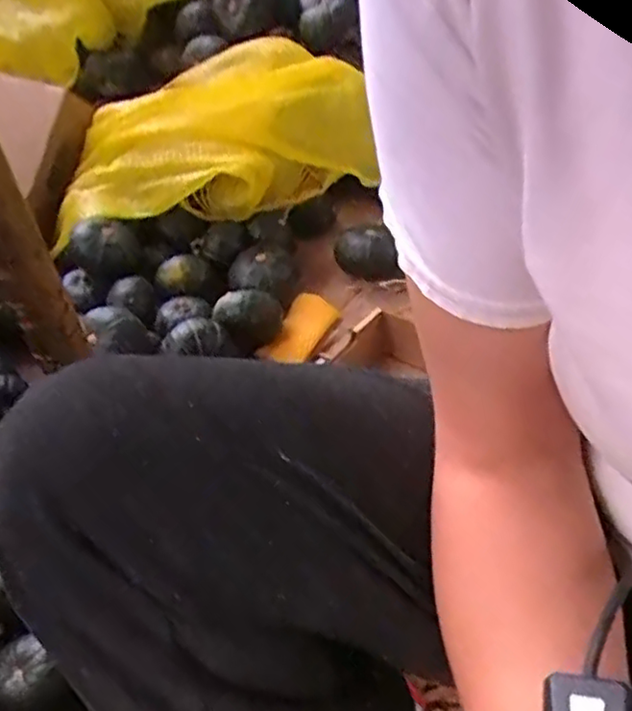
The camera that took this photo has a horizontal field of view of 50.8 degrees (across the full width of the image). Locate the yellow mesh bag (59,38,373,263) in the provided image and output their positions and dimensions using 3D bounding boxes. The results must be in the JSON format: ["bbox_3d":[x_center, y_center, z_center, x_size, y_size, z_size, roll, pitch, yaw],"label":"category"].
[{"bbox_3d":[-0.158,-0.301,0.954,0.475,0.136,0.249,-22,48,-13],"label":"yellow mesh bag"}]

